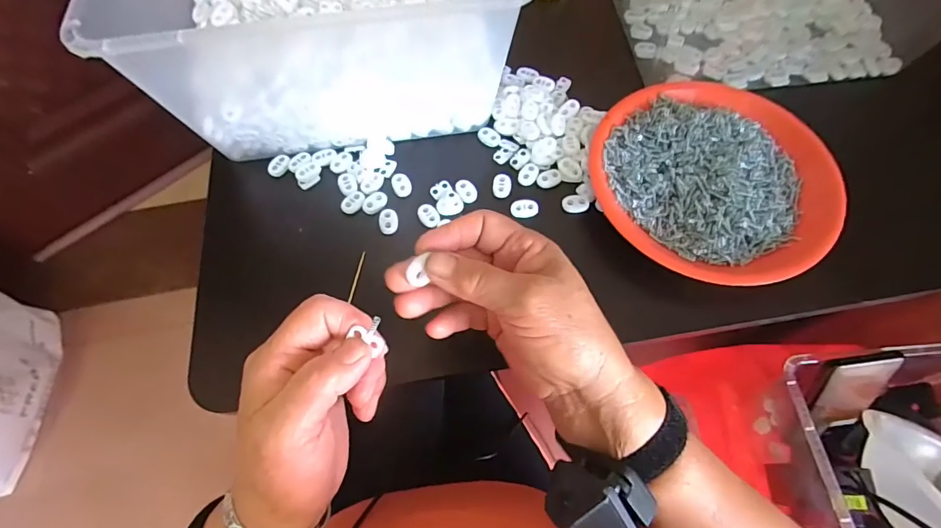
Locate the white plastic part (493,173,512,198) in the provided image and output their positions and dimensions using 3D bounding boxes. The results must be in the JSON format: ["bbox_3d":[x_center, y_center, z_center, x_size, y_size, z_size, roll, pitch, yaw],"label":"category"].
[{"bbox_3d":[0.028,-0.068,0.385,0.016,0.005,0.022,8,65,4],"label":"white plastic part"}]

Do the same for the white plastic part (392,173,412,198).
[{"bbox_3d":[-0.060,-0.069,0.387,0.016,0.005,0.023,-16,66,-7],"label":"white plastic part"}]

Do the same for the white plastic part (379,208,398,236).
[{"bbox_3d":[-0.068,-0.036,0.369,0.015,0.004,0.025,-7,65,-3],"label":"white plastic part"}]

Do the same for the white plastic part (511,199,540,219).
[{"bbox_3d":[0.046,-0.047,0.374,0.023,0.004,0.018,0,65,1],"label":"white plastic part"}]

